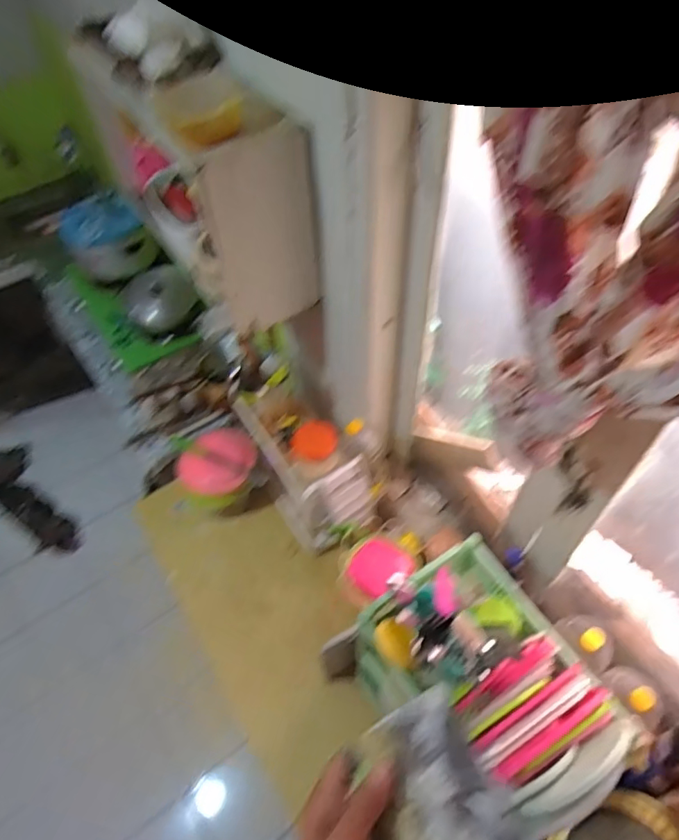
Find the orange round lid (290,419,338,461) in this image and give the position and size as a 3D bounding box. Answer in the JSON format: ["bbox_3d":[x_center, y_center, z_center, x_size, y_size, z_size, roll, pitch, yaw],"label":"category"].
[{"bbox_3d":[-0.056,0.048,1.233,0.094,0.017,0.099,0,96,4],"label":"orange round lid"}]

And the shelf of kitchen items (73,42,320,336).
[{"bbox_3d":[-0.337,-0.550,1.134,0.215,0.408,0.688,-32,57,-20],"label":"shelf of kitchen items"}]

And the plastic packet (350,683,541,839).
[{"bbox_3d":[0.066,0.271,0.380,0.091,0.039,0.114,-25,55,-15],"label":"plastic packet"}]

